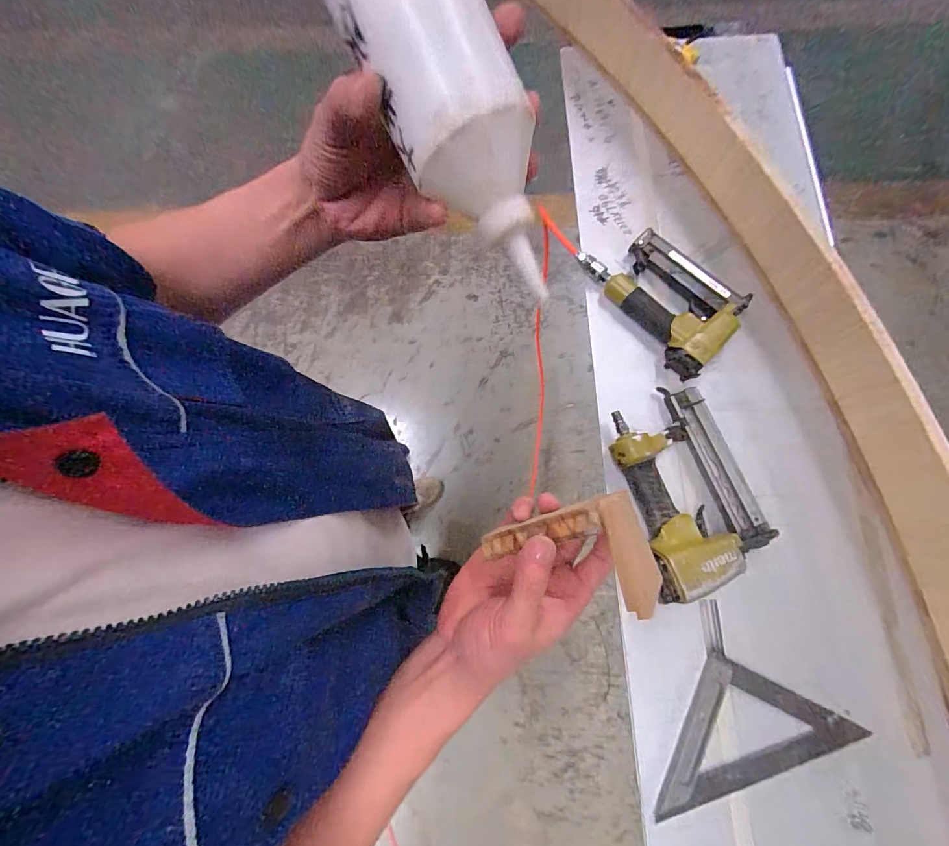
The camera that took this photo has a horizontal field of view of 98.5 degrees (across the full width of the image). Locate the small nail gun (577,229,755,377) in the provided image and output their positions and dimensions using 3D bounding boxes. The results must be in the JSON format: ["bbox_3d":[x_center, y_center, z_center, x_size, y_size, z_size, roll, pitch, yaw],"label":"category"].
[{"bbox_3d":[0.270,-0.188,0.577,0.140,0.044,0.229,-39,80,-7],"label":"small nail gun"}]

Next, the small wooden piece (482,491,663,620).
[{"bbox_3d":[0.055,0.087,0.251,0.101,0.013,0.068,-21,57,18],"label":"small wooden piece"}]

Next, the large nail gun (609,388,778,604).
[{"bbox_3d":[0.262,0.079,0.512,0.153,0.075,0.230,-15,78,-2],"label":"large nail gun"}]

